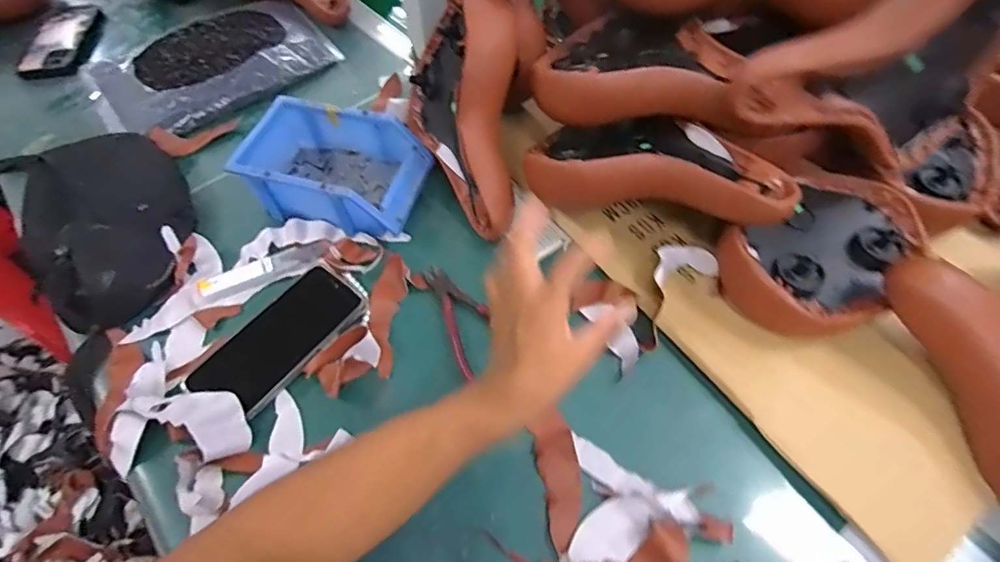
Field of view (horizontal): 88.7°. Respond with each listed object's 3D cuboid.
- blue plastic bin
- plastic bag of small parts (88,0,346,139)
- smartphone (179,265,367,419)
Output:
[{"bbox_3d":[-0.173,-0.122,0.555,0.173,0.072,0.121,14,59,10],"label":"blue plastic bin"},{"bbox_3d":[-0.395,-0.315,0.709,0.294,0.025,0.216,-36,64,-19],"label":"plastic bag of small parts"},{"bbox_3d":[-0.202,0.053,0.478,0.080,0.017,0.159,34,64,20],"label":"smartphone"}]

